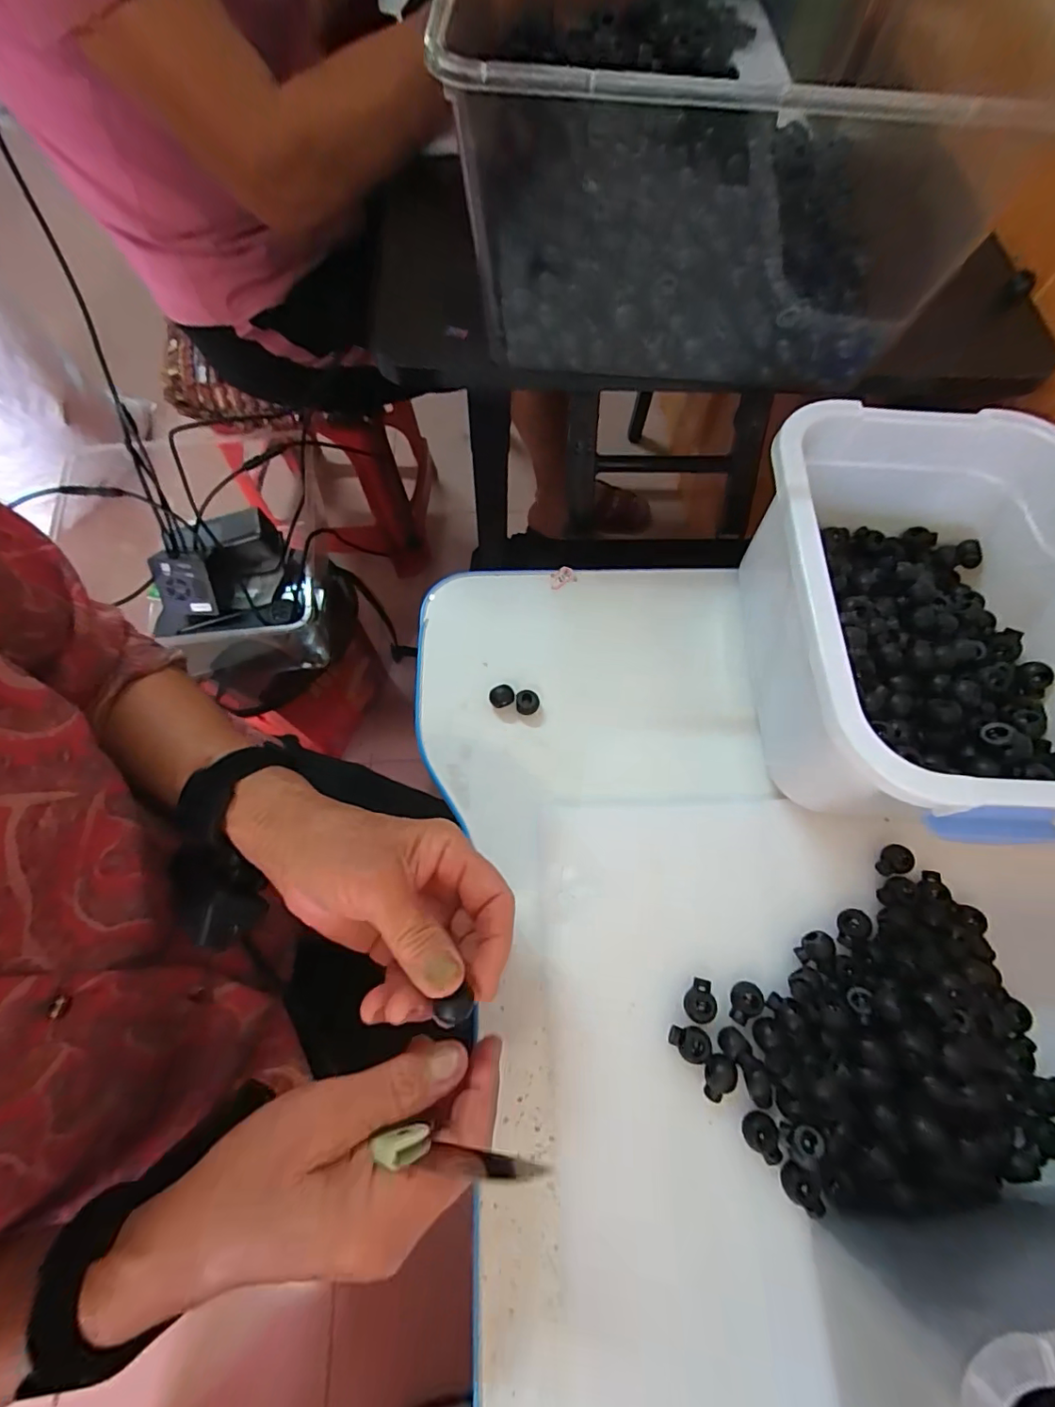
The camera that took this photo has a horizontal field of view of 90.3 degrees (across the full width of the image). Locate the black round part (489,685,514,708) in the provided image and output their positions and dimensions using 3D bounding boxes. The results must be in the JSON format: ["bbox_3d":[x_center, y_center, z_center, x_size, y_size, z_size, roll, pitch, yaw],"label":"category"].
[{"bbox_3d":[-0.018,-0.004,0.372,0.017,0.014,0.013,-2,68,-2],"label":"black round part"}]

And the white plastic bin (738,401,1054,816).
[{"bbox_3d":[0.232,-0.044,0.327,0.191,0.125,0.250,6,68,1],"label":"white plastic bin"}]

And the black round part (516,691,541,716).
[{"bbox_3d":[0.000,0.000,0.373,0.016,0.011,0.015,0,68,-1],"label":"black round part"}]

